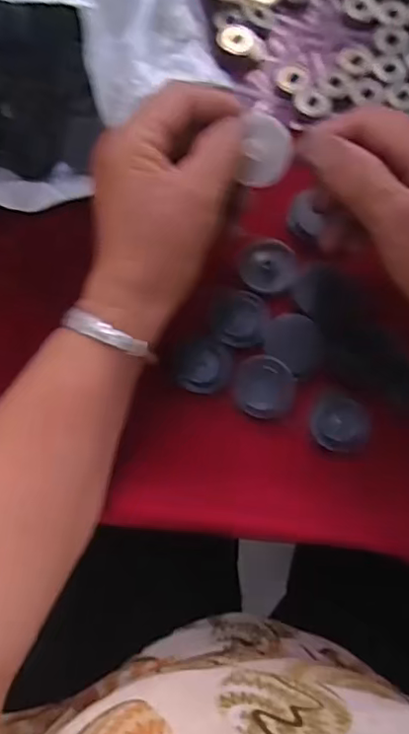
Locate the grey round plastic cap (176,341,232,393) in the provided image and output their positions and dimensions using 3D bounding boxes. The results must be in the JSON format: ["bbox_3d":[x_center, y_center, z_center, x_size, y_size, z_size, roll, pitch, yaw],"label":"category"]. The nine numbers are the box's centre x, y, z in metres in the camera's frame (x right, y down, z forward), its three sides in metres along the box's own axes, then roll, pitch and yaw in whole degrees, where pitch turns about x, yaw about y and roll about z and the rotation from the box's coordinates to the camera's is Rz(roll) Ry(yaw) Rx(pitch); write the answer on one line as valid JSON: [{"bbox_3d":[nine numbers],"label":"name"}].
[{"bbox_3d":[-0.001,0.000,0.327,0.029,0.005,0.029,0,76,1],"label":"grey round plastic cap"}]

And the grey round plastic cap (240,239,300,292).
[{"bbox_3d":[0.039,-0.061,0.346,0.034,0.011,0.030,17,77,5],"label":"grey round plastic cap"}]

